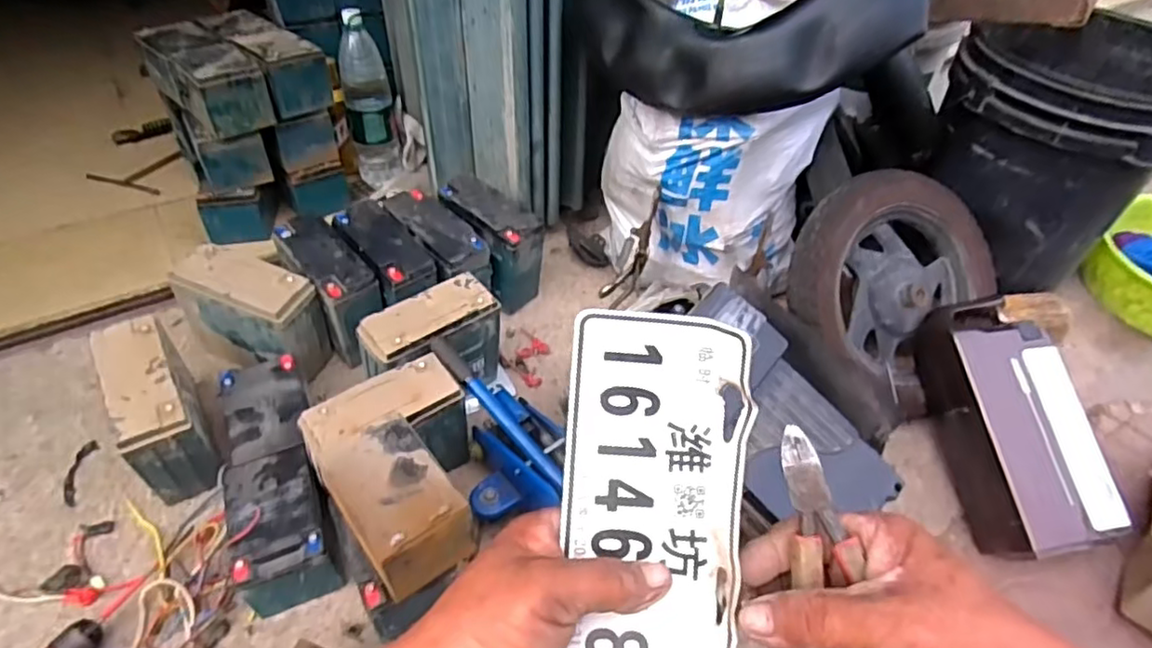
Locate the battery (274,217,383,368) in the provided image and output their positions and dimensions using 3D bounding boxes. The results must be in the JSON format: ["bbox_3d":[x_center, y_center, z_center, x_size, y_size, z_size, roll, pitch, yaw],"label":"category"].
[{"bbox_3d":[-0.359,-0.048,0.958,0.081,0.162,0.187,-30,50,-31],"label":"battery"}]

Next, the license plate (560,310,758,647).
[{"bbox_3d":[0.037,0.087,0.317,0.086,0.016,0.179,3,84,1],"label":"license plate"}]

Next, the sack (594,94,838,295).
[{"bbox_3d":[0.203,-0.214,1.036,0.340,0.303,0.184,9,42,10],"label":"sack"}]

